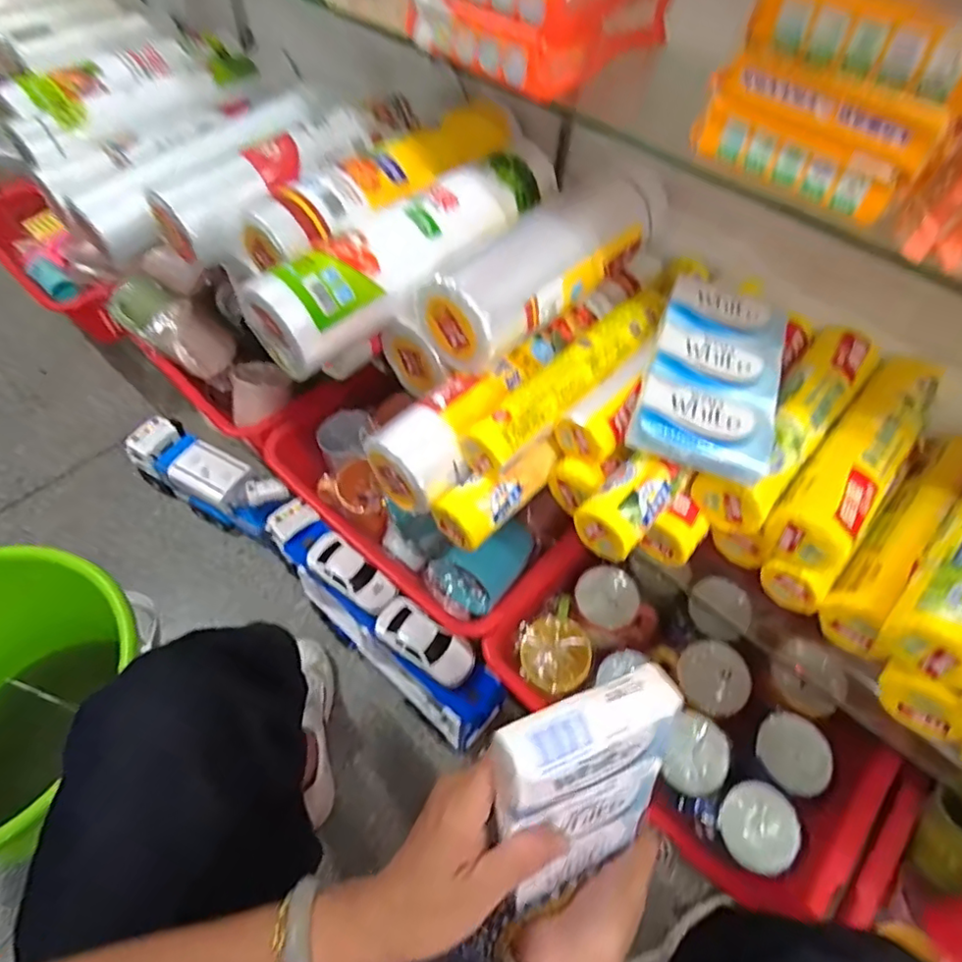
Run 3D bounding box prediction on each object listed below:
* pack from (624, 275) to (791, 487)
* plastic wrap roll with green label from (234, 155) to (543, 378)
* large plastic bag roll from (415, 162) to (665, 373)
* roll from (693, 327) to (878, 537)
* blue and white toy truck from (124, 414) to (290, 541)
[{"bbox_3d":[0.175,-0.082,0.445,0.093,0.028,0.168,19,56,10],"label":"pack"},{"bbox_3d":[-0.064,-0.195,0.510,0.076,0.070,0.281,38,61,21],"label":"plastic wrap roll with green label"},{"bbox_3d":[0.061,-0.199,0.524,0.093,0.066,0.256,39,61,22],"label":"large plastic bag roll"},{"bbox_3d":[0.254,-0.048,0.483,0.052,0.055,0.220,37,61,21],"label":"roll"},{"bbox_3d":[-0.461,0.006,1.021,0.278,0.132,0.089,25,57,14],"label":"blue and white toy truck"}]

